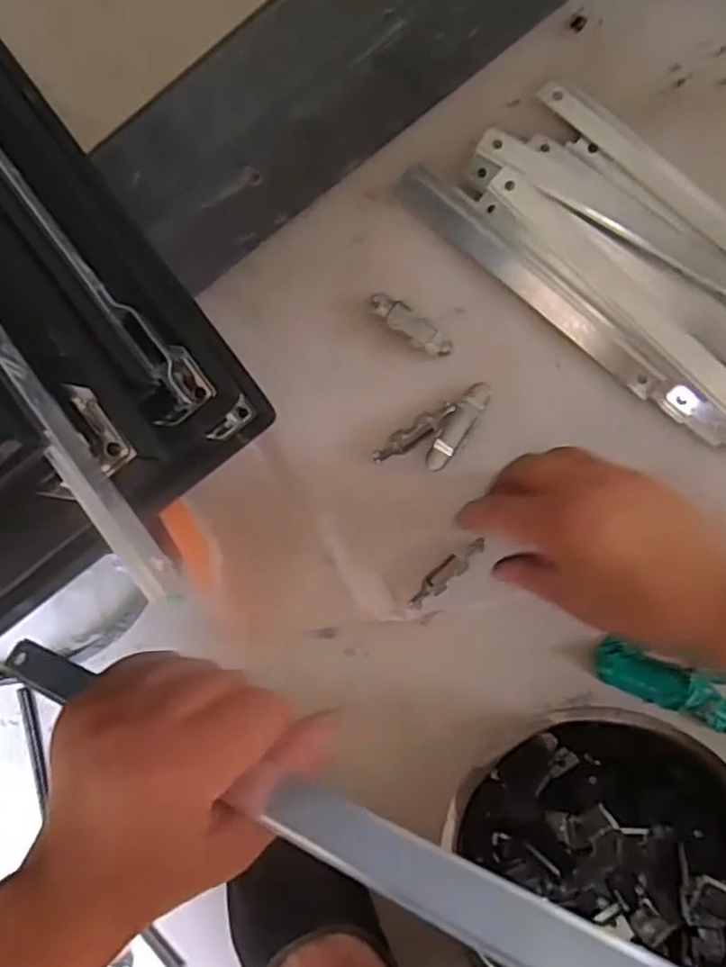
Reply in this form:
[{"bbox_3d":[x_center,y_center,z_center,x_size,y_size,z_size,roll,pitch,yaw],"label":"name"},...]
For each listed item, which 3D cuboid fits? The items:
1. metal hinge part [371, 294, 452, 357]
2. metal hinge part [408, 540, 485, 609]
[{"bbox_3d":[0.030,-0.099,0.435,0.057,0.004,0.017,36,95,3],"label":"metal hinge part"},{"bbox_3d":[0.052,0.056,0.432,0.059,0.006,0.015,-43,88,5],"label":"metal hinge part"}]

